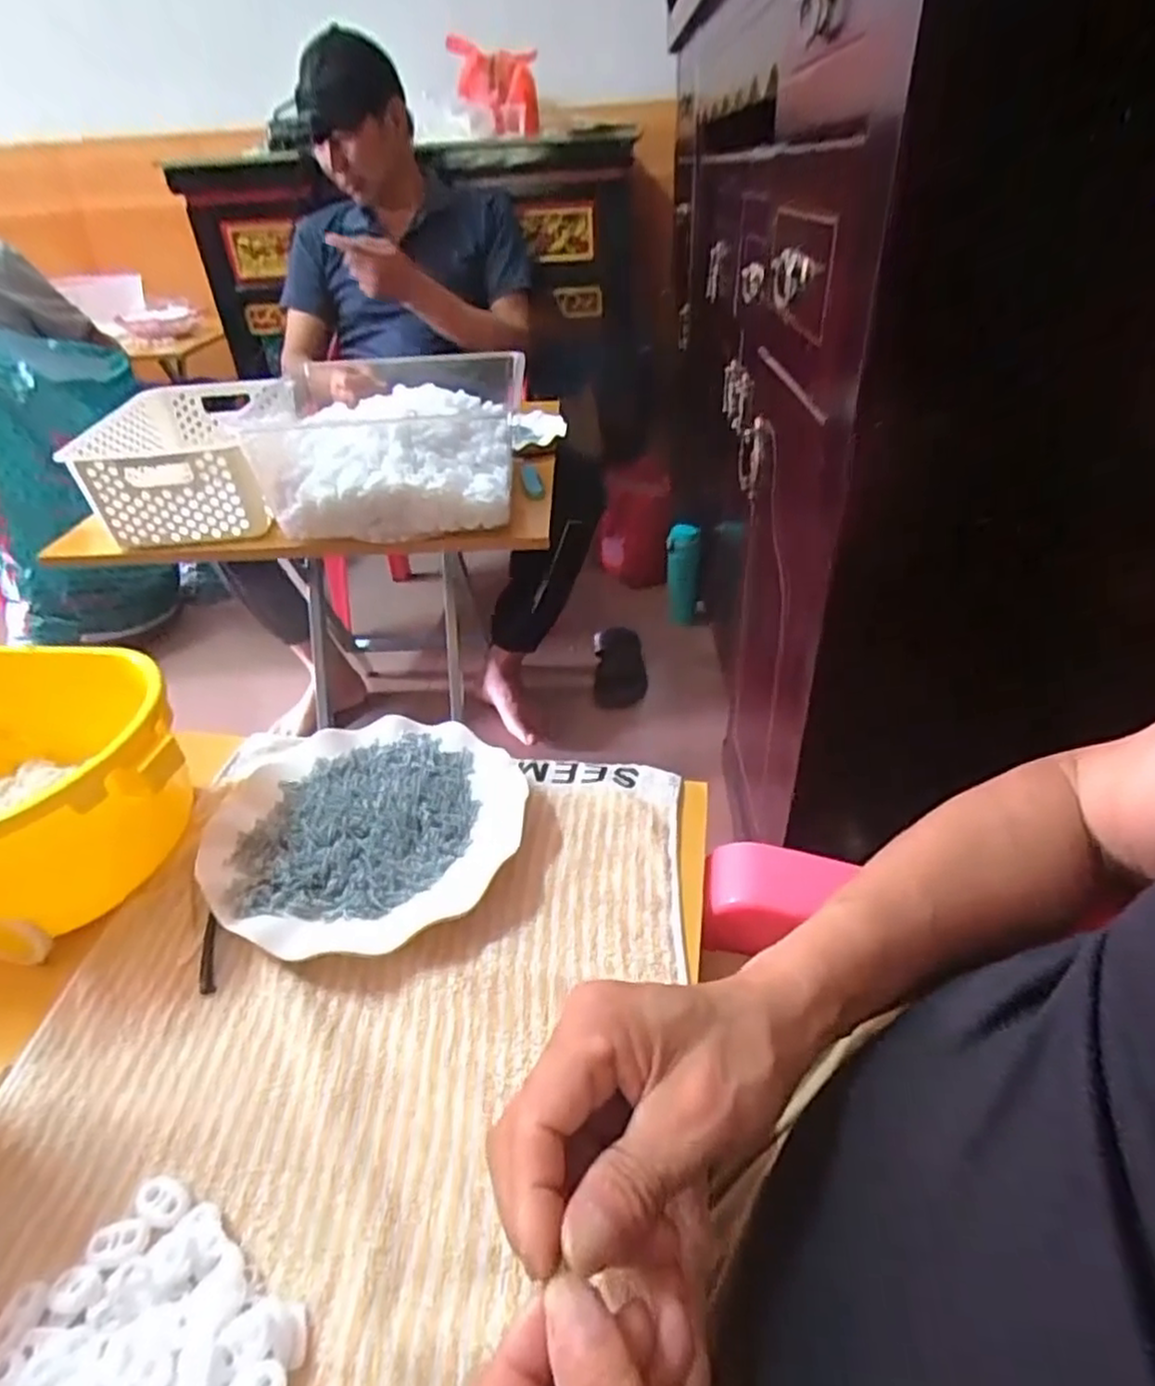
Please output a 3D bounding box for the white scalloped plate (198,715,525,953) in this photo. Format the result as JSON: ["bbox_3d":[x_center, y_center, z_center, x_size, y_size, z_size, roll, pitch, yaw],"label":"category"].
[{"bbox_3d":[-0.137,0.077,0.449,0.196,0.019,0.179,-2,36,2],"label":"white scalloped plate"}]

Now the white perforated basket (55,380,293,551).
[{"bbox_3d":[-0.483,-0.298,0.917,0.214,0.112,0.317,-6,36,-4],"label":"white perforated basket"}]

